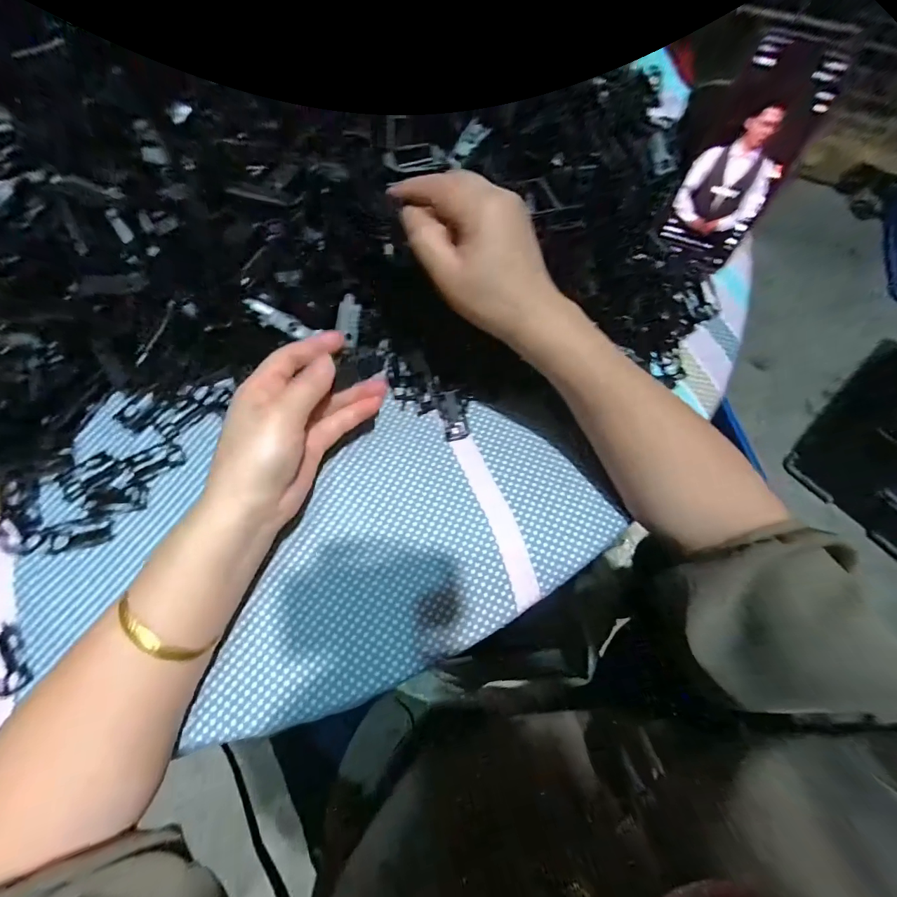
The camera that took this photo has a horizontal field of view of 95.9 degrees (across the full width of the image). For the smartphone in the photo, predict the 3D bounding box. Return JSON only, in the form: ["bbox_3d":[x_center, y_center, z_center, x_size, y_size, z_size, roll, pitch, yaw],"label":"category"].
[{"bbox_3d":[0.242,-0.239,0.340,0.078,0.148,0.010,19,43,3],"label":"smartphone"}]

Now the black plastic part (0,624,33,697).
[{"bbox_3d":[-0.272,0.130,0.246,0.022,0.013,0.038,-23,71,-11],"label":"black plastic part"}]

